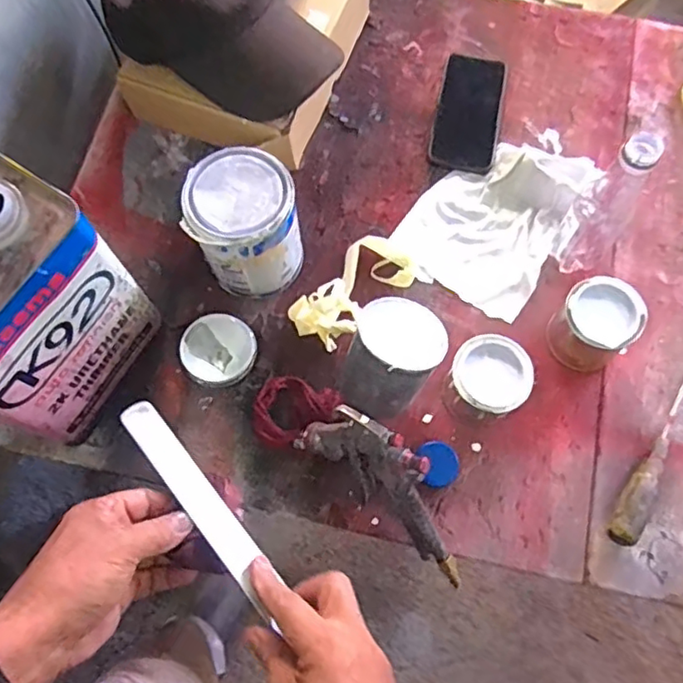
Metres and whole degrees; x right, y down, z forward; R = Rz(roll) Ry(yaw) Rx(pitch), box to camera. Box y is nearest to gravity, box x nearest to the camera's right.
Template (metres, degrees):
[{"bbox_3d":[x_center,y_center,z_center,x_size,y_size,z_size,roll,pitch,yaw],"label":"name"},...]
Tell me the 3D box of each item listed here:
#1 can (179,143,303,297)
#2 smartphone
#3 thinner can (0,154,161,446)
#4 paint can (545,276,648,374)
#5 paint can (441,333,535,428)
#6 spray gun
[{"bbox_3d":[-0.098,-0.116,0.625,0.099,0.132,0.100,0,71,-1],"label":"can"},{"bbox_3d":[0.154,-0.279,0.737,0.076,0.007,0.166,13,72,4],"label":"smartphone"},{"bbox_3d":[-0.268,-0.017,0.530,0.102,0.242,0.158,33,74,10],"label":"thinner can"},{"bbox_3d":[0.252,-0.014,0.613,0.076,0.073,0.078,0,71,-1],"label":"paint can"},{"bbox_3d":[0.143,0.040,0.606,0.071,0.071,0.073,0,71,-1],"label":"paint can"},{"bbox_3d":[0.048,0.131,0.559,0.193,0.096,0.054,39,75,11],"label":"spray gun"}]

